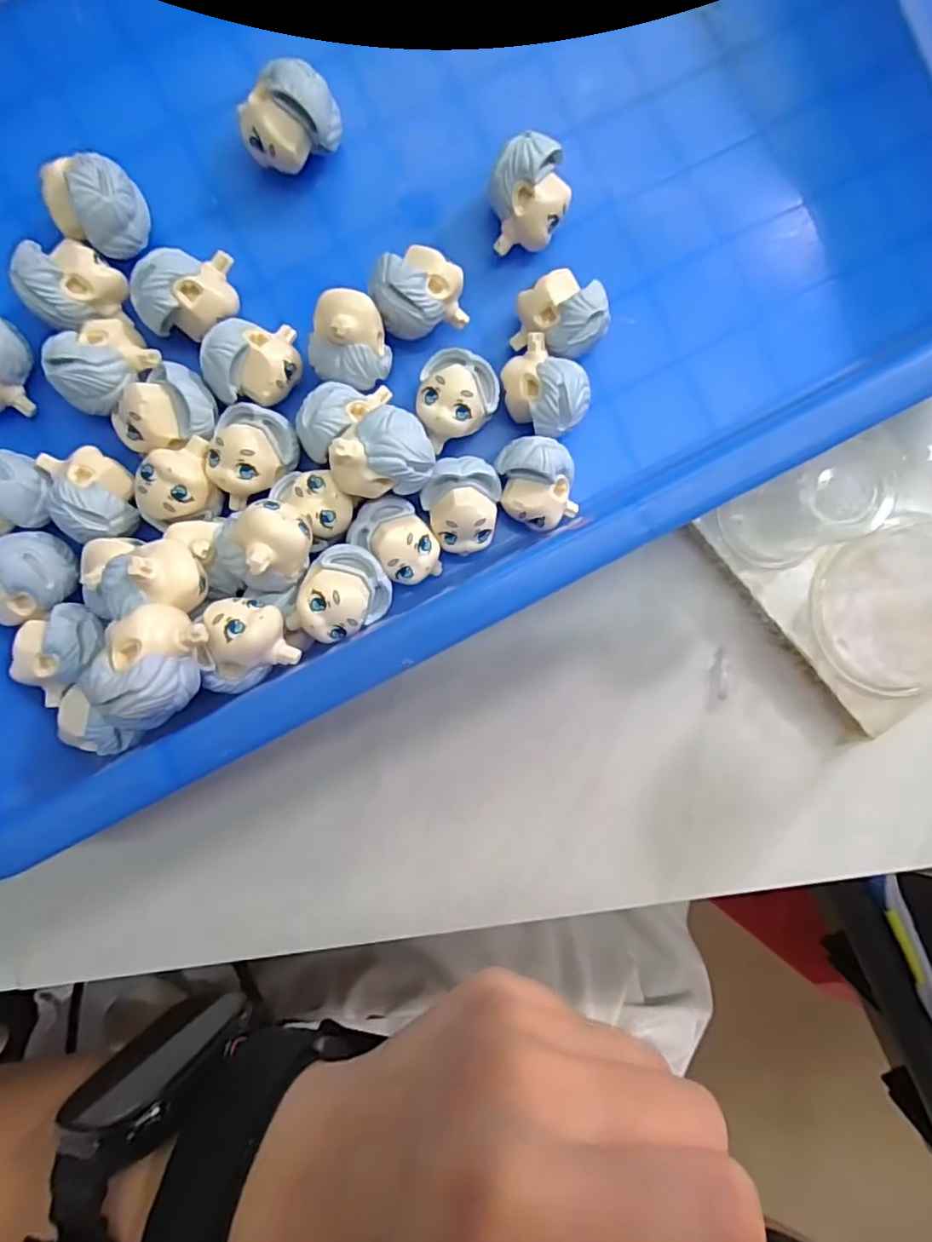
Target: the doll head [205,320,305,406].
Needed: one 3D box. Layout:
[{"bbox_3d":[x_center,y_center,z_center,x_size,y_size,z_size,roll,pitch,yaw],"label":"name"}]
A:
[{"bbox_3d":[-0.063,-0.076,0.179,0.025,0.017,0.023,-7,93,-2],"label":"doll head"}]

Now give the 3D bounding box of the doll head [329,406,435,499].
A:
[{"bbox_3d":[-0.023,-0.047,0.170,0.027,0.023,0.023,-7,93,-2],"label":"doll head"}]

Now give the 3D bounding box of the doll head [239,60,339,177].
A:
[{"bbox_3d":[-0.051,-0.144,0.178,0.027,0.024,0.020,-23,94,-1],"label":"doll head"}]

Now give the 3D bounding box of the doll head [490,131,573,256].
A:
[{"bbox_3d":[0.018,-0.126,0.184,0.023,0.027,0.025,0,93,-2],"label":"doll head"}]

